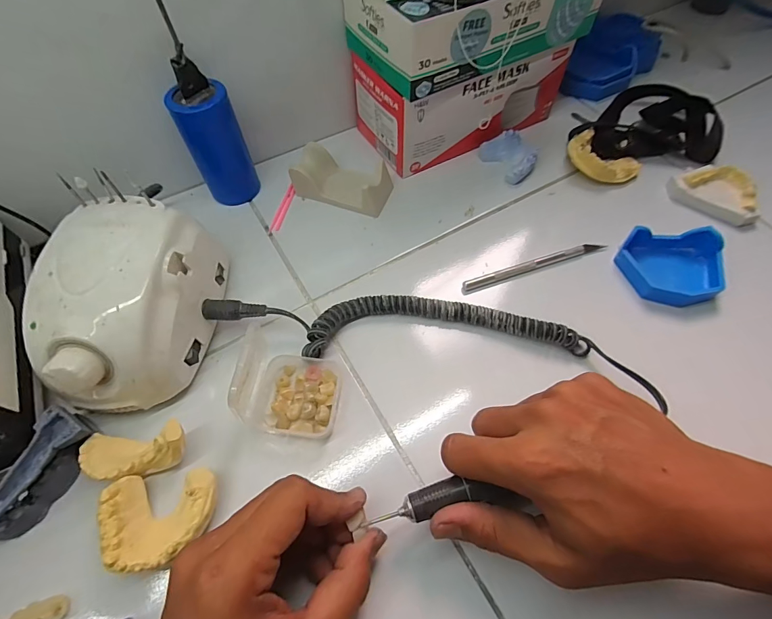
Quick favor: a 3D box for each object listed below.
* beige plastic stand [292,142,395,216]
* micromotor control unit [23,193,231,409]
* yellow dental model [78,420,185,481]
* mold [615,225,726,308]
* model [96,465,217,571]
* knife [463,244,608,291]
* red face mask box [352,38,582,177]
[{"bbox_3d":[-0.043,-0.130,0.393,0.089,0.031,0.051,20,61,12],"label":"beige plastic stand"},{"bbox_3d":[-0.181,-0.004,0.282,0.099,0.074,0.134,-7,59,-4],"label":"micromotor control unit"},{"bbox_3d":[-0.162,0.095,0.260,0.066,0.026,0.033,-11,58,10],"label":"yellow dental model"},{"bbox_3d":[0.243,-0.035,0.331,0.076,0.027,0.065,1,59,1],"label":"mold"},{"bbox_3d":[-0.137,0.128,0.241,0.063,0.025,0.052,-6,59,-2],"label":"model"},{"bbox_3d":[0.130,-0.038,0.341,0.131,0.009,0.011,-17,60,-9],"label":"knife"},{"bbox_3d":[0.078,-0.235,0.418,0.208,0.074,0.107,-27,62,-15],"label":"red face mask box"}]

